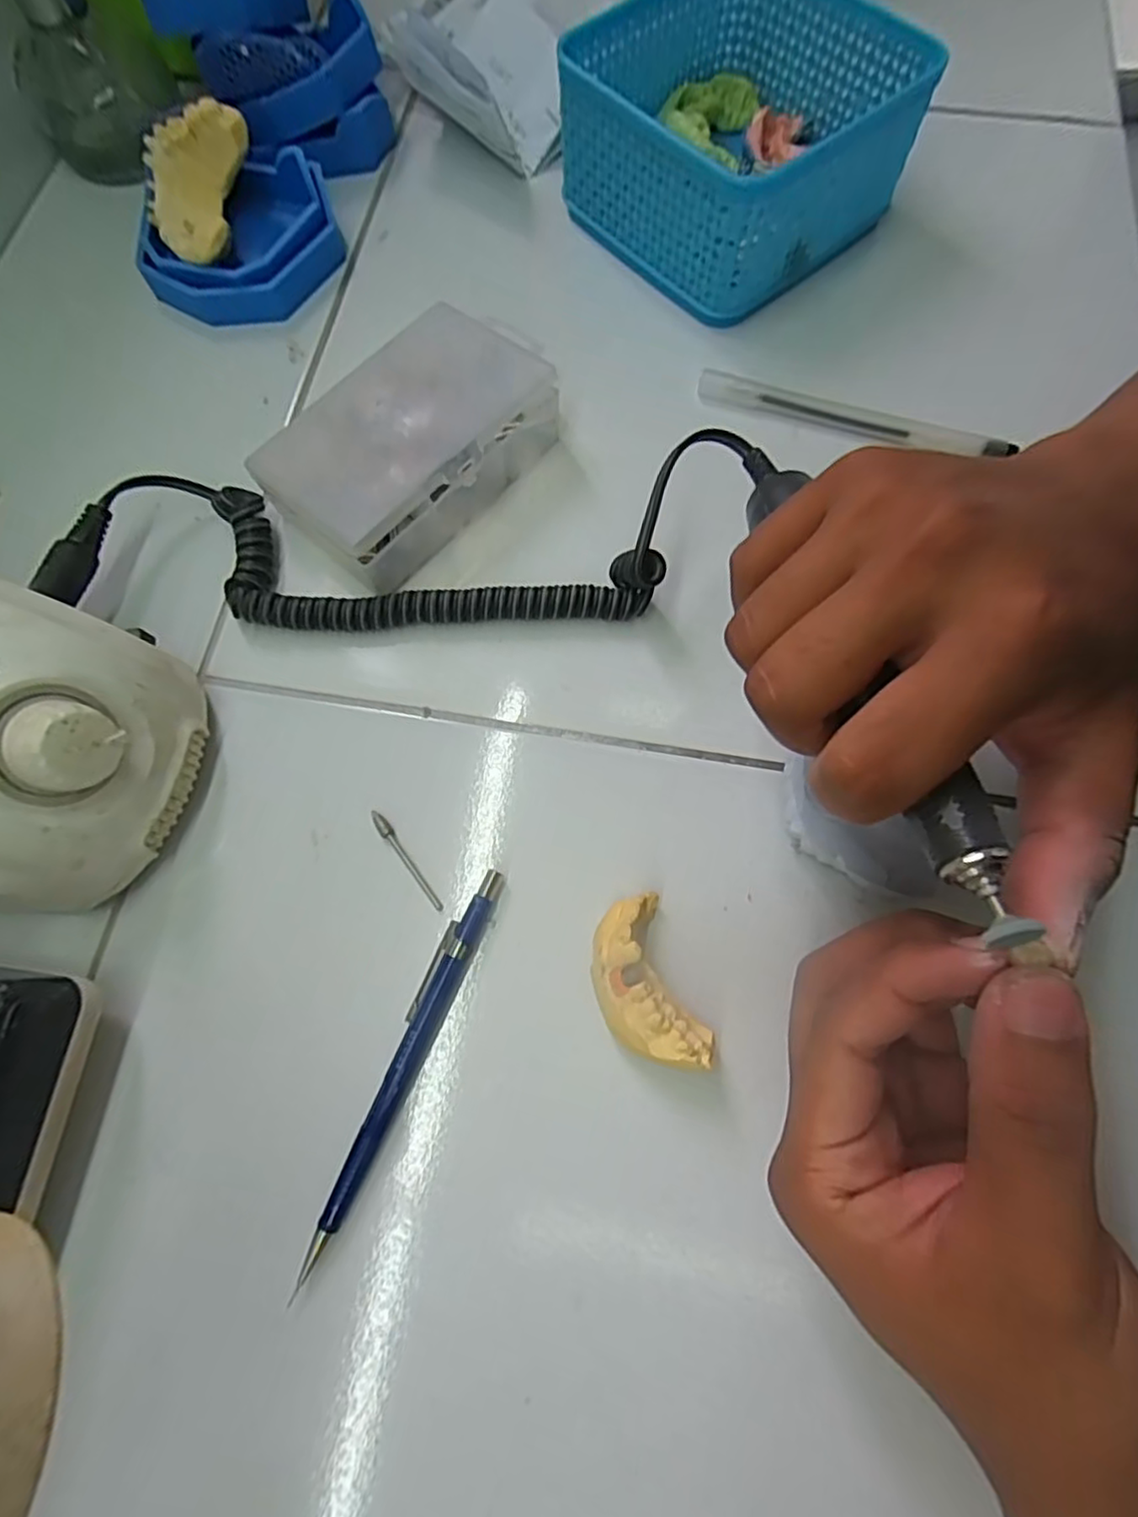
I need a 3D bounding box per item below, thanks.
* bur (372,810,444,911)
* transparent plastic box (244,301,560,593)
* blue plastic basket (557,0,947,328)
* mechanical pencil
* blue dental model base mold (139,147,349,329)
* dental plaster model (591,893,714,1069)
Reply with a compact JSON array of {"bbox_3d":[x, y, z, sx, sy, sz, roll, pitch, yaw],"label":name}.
[{"bbox_3d":[-0.061,0.038,0.243,0.005,0.005,0.045,-38,77,-10],"label":"bur"},{"bbox_3d":[-0.065,-0.136,0.277,0.119,0.036,0.073,-44,76,-11],"label":"transparent plastic box"},{"bbox_3d":[0.081,-0.300,0.313,0.131,0.065,0.131,-40,75,-10],"label":"blue plastic basket"},{"bbox_3d":[-0.055,0.102,0.218,0.012,0.010,0.136,21,75,9],"label":"mechanical pencil"},{"bbox_3d":[-0.160,-0.258,0.319,0.072,0.029,0.082,26,75,10],"label":"blue dental model base mold"},{"bbox_3d":[0.025,0.076,0.219,0.030,0.023,0.055,-20,73,-4],"label":"dental plaster model"}]

